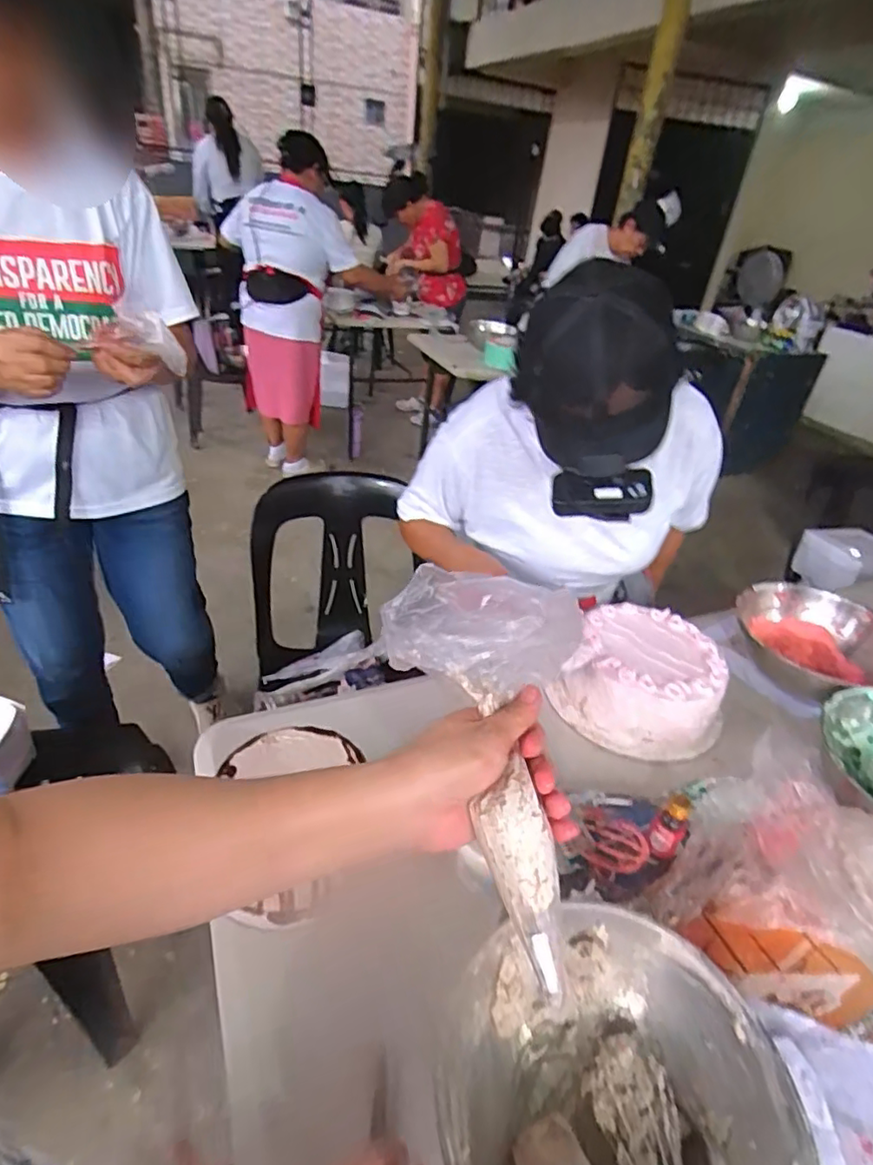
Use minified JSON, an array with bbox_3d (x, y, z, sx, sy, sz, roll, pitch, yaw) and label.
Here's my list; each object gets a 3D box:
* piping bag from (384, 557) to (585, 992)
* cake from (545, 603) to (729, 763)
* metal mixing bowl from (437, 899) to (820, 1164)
[{"bbox_3d":[0.050,0.109,0.363,0.115,0.082,0.240,-9,78,-22],"label":"piping bag"},{"bbox_3d":[0.274,0.124,0.814,0.222,0.109,0.201,17,35,15],"label":"cake"},{"bbox_3d":[0.121,0.368,0.417,0.228,0.082,0.233,4,34,-3],"label":"metal mixing bowl"}]

